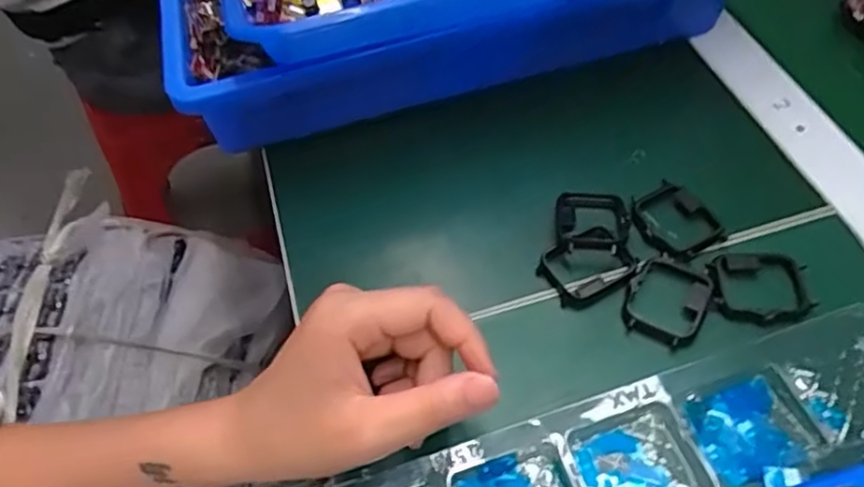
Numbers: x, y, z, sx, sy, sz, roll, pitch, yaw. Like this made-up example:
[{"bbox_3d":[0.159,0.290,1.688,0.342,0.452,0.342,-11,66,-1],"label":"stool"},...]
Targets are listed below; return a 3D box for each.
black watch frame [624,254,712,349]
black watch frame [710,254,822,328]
[{"bbox_3d":[0.115,0.028,0.328,0.037,0.005,0.048,26,59,20],"label":"black watch frame"},{"bbox_3d":[0.162,0.020,0.328,0.045,0.007,0.040,-2,54,2],"label":"black watch frame"}]

